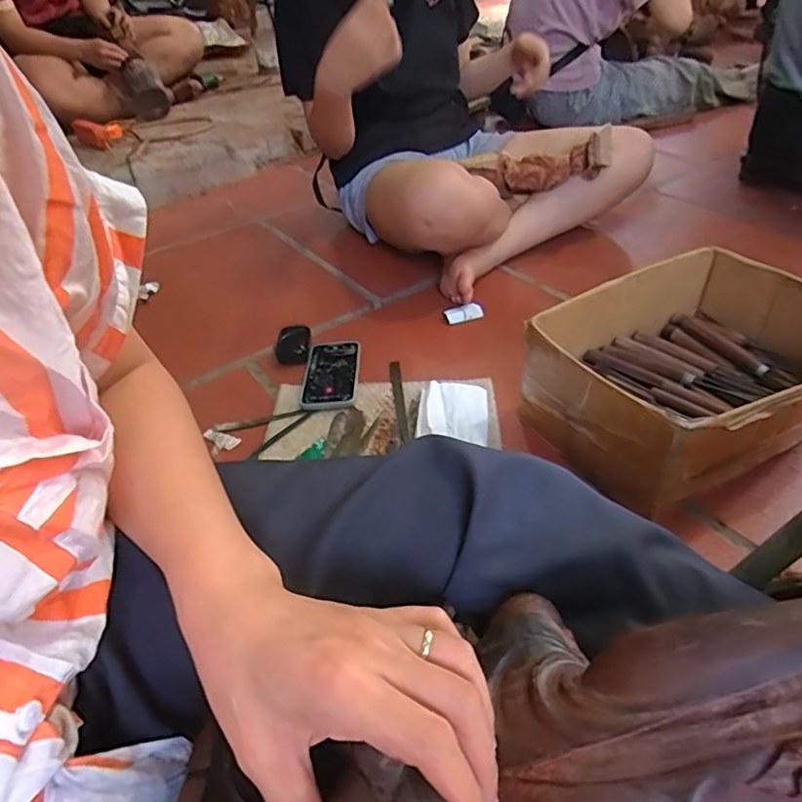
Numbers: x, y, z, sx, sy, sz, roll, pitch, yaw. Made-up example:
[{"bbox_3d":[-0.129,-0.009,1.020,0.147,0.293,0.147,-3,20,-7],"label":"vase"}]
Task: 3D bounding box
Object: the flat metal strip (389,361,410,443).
[{"bbox_3d":[-0.001,-0.006,0.805,0.015,0.010,0.177,-8,40,-2],"label":"flat metal strip"}]

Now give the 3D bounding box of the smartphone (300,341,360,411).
[{"bbox_3d":[-0.106,-0.041,0.842,0.082,0.015,0.157,-4,41,2],"label":"smartphone"}]

